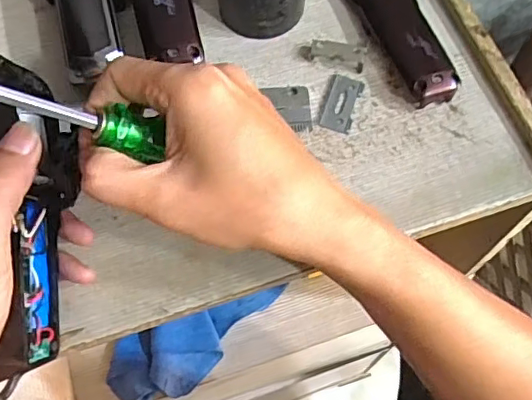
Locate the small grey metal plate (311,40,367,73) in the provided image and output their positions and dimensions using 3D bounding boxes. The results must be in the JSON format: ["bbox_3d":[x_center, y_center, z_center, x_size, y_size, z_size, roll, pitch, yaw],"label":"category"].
[{"bbox_3d":[0.047,-0.096,0.373,0.035,0.009,0.013,16,66,10],"label":"small grey metal plate"}]

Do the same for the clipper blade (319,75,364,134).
[{"bbox_3d":[0.048,-0.063,0.362,0.021,0.004,0.039,17,66,10],"label":"clipper blade"}]

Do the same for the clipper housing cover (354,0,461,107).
[{"bbox_3d":[0.087,-0.127,0.386,0.037,0.020,0.141,-19,65,-7],"label":"clipper housing cover"}]

